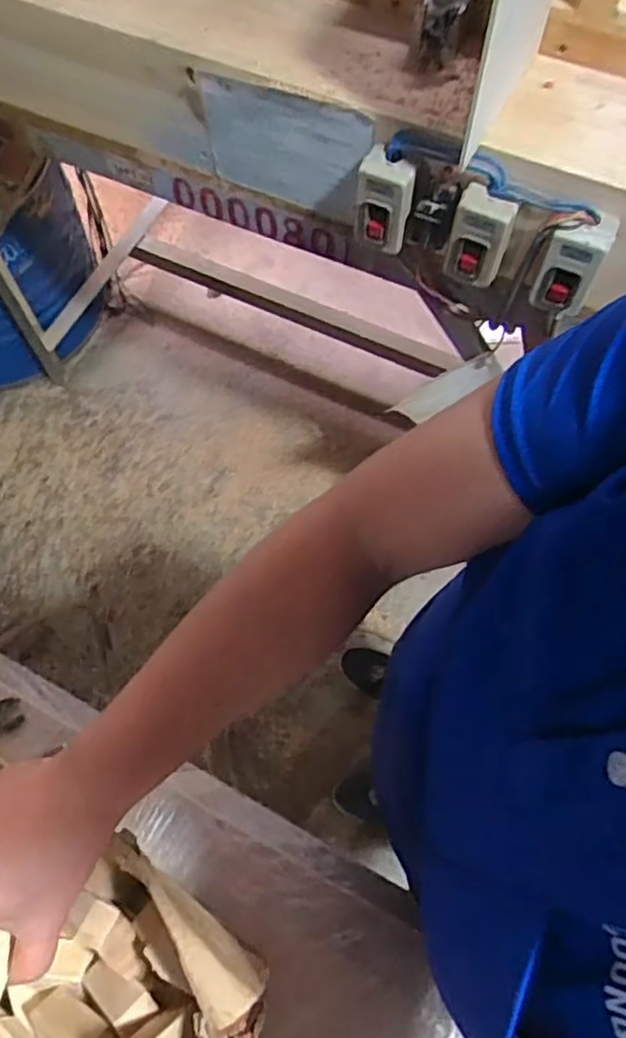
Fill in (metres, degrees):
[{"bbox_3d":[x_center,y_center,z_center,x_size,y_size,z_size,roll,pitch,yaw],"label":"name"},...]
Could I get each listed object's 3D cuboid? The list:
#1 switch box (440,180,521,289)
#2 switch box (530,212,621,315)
[{"bbox_3d":[0.182,-0.303,0.720,0.067,0.097,0.034,23,67,11],"label":"switch box"},{"bbox_3d":[0.270,-0.261,0.696,0.061,0.104,0.037,18,66,9],"label":"switch box"}]

